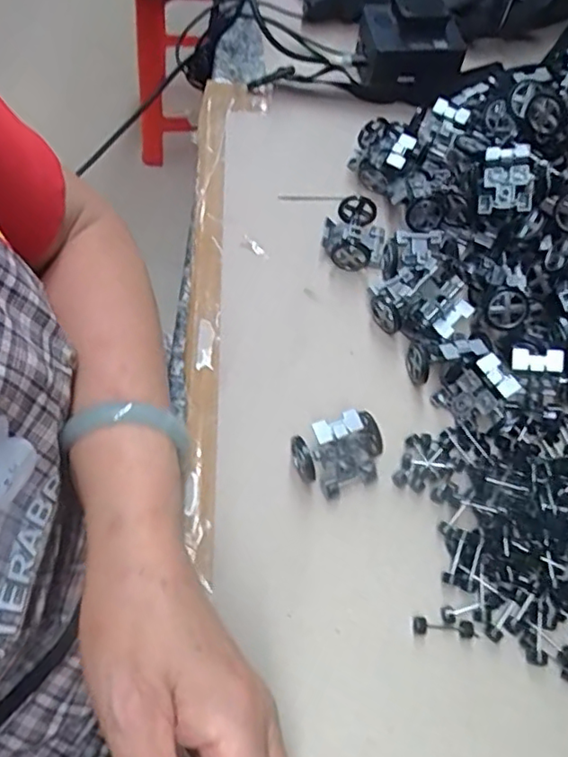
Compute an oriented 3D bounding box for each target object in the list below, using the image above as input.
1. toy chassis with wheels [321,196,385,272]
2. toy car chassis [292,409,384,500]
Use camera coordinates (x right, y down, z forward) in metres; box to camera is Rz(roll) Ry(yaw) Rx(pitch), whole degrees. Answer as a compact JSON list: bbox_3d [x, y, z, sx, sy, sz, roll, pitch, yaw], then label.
[{"bbox_3d":[0.051,-0.106,0.429,0.043,0.022,0.054,11,61,5],"label":"toy chassis with wheels"},{"bbox_3d":[0.033,0.043,0.339,0.050,0.035,0.034,-18,63,-11],"label":"toy car chassis"}]

